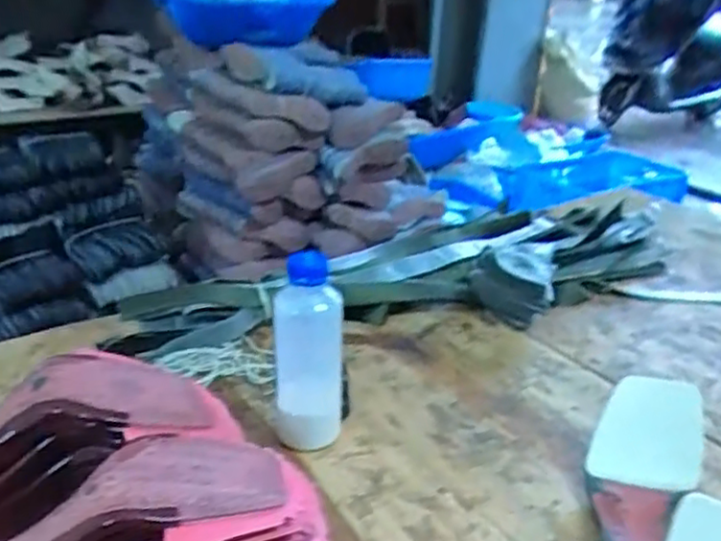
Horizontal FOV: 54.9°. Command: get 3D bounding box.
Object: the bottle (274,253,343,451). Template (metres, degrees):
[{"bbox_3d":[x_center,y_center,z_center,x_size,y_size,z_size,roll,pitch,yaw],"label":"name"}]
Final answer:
[{"bbox_3d":[-0.042,0.065,0.596,0.062,0.175,0.050,0,25,-7],"label":"bottle"}]

